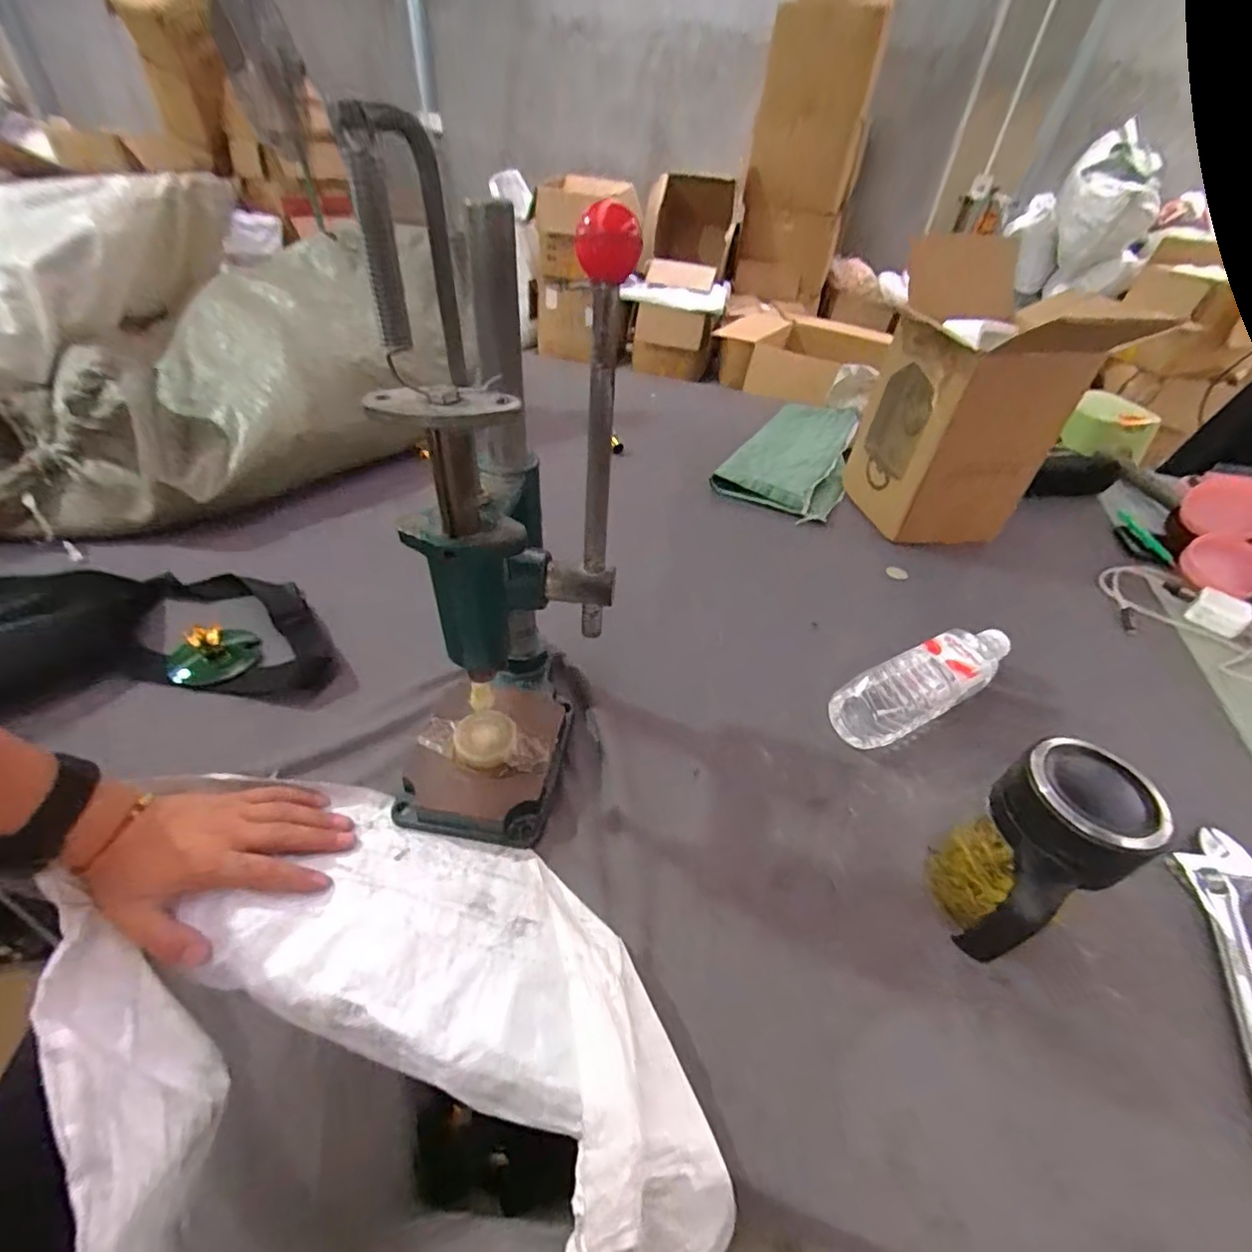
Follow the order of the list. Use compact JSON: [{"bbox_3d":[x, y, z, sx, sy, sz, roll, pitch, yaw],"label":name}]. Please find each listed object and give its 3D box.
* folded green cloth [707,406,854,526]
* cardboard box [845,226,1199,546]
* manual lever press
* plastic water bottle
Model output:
[{"bbox_3d":[0.288,-0.283,0.943,0.177,0.035,0.365,24,45,19],"label":"folded green cloth"},{"bbox_3d":[0.434,-0.262,0.757,0.190,0.269,0.171,2,42,-4],"label":"cardboard box"},{"bbox_3d":[-0.087,-0.038,0.377,0.154,0.400,0.192,11,42,5],"label":"manual lever press"},{"bbox_3d":[0.297,0.056,0.559,0.234,0.057,0.059,-18,47,-24],"label":"plastic water bottle"}]

